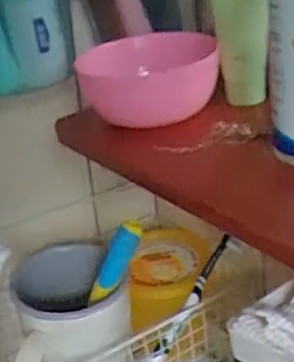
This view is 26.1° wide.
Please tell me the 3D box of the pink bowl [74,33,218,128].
[{"bbox_3d":[0.001,-0.057,0.355,0.077,0.045,0.072,-4,25,2],"label":"pink bowl"}]

